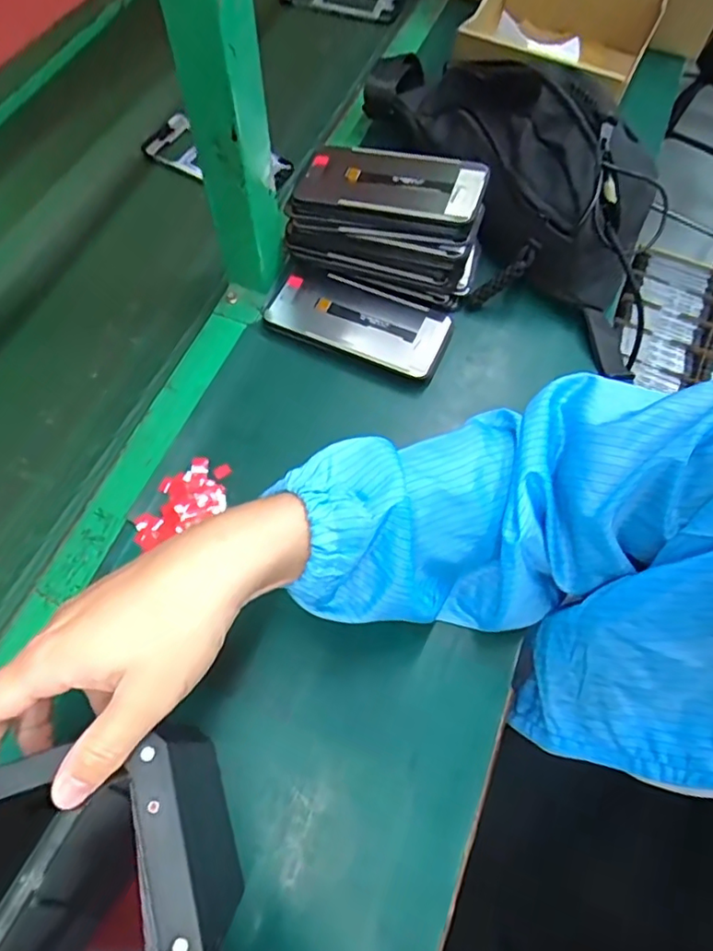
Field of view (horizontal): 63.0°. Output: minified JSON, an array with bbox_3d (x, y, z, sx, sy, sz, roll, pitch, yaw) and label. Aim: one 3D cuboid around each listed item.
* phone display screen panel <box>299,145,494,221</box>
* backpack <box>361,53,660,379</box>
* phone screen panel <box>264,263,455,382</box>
[{"bbox_3d":[0.028,-0.249,0.491,0.153,0.009,0.069,13,70,13],"label":"phone display screen panel"},{"bbox_3d":[0.158,-0.276,0.535,0.176,0.122,0.388,-23,68,-13],"label":"backpack"},{"bbox_3d":[0.003,-0.138,0.512,0.156,0.016,0.077,24,66,8],"label":"phone screen panel"}]

